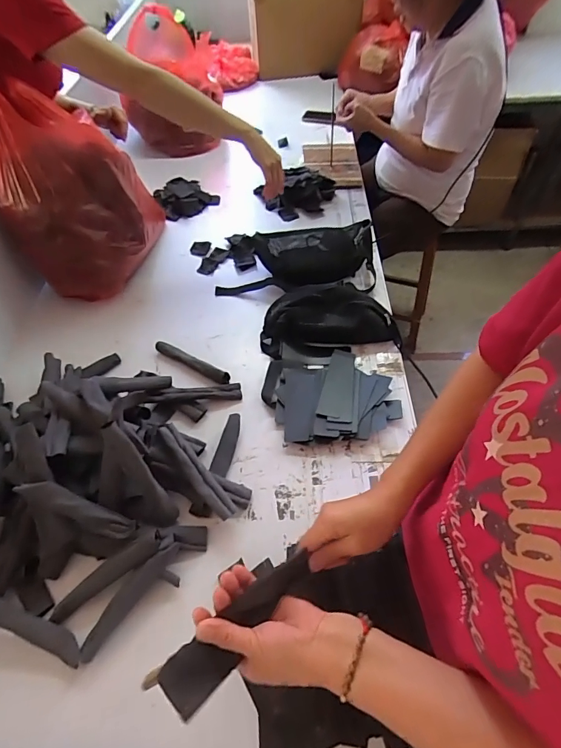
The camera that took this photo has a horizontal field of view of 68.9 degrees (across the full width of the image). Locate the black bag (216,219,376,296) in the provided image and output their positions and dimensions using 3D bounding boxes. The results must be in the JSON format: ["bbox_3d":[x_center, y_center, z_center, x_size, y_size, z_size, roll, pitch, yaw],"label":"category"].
[{"bbox_3d":[0.035,-0.282,1.007,0.384,0.083,0.184,-2,54,2],"label":"black bag"}]

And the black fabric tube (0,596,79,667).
[{"bbox_3d":[-0.362,0.352,0.578,0.184,0.013,0.032,25,58,4],"label":"black fabric tube"}]

